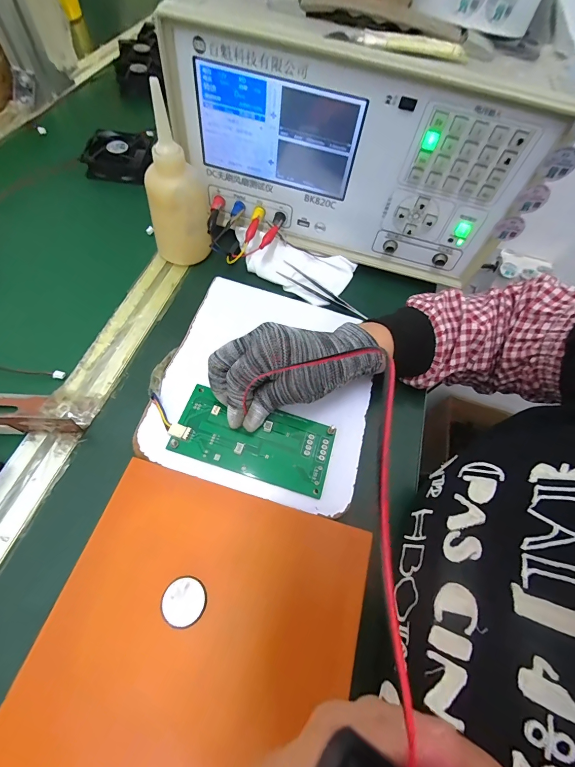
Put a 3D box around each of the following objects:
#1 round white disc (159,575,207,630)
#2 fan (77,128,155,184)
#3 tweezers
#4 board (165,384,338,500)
[{"bbox_3d":[-0.071,0.149,0.231,0.029,0.004,0.029,1,60,-3],"label":"round white disc"},{"bbox_3d":[-0.238,-0.322,0.479,0.085,0.031,0.079,-1,60,-4],"label":"fan"},{"bbox_3d":[0.041,-0.107,0.389,0.115,0.009,0.018,31,63,14],"label":"tweezers"},{"bbox_3d":[-0.028,0.049,0.295,0.133,0.007,0.064,16,60,0],"label":"board"}]

